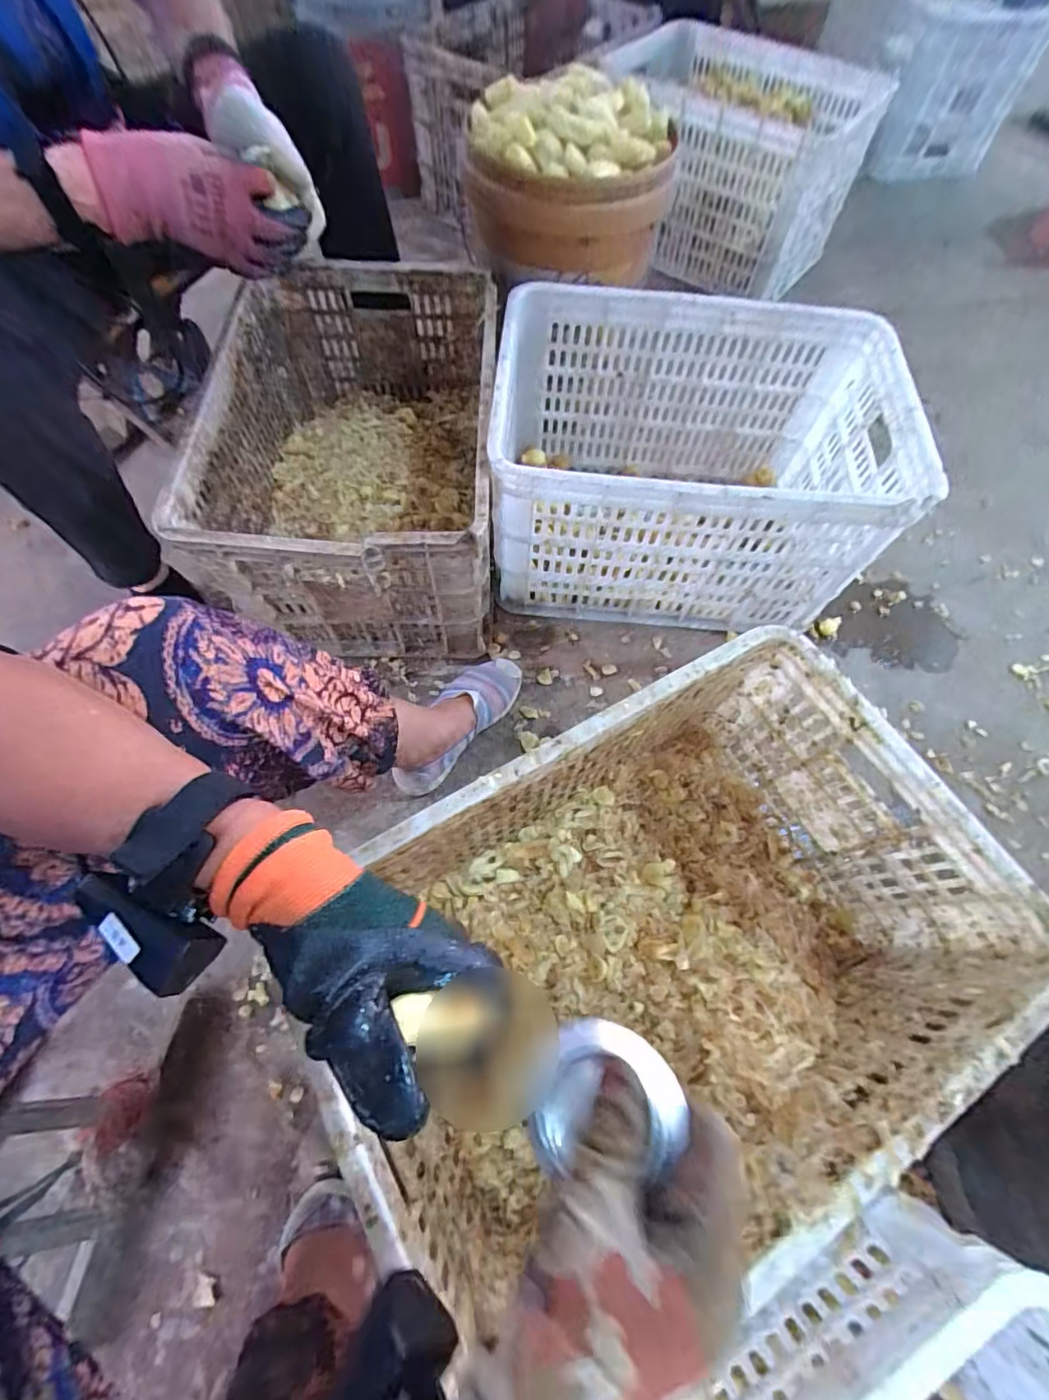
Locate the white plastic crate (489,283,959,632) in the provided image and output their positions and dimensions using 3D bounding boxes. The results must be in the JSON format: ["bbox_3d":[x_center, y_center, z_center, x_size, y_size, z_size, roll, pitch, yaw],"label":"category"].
[{"bbox_3d":[0.218,-0.337,0.785,0.528,0.295,0.365,5,65,-4],"label":"white plastic crate"}]

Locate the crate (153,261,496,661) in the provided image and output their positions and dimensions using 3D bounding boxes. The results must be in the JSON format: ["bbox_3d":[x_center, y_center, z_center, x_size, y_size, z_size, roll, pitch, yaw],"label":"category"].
[{"bbox_3d":[-0.220,-0.345,0.760,0.346,0.252,0.526,3,65,-5],"label":"crate"}]

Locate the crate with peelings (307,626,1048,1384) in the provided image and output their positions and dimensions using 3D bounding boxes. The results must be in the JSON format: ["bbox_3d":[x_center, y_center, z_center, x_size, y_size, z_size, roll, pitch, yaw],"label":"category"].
[{"bbox_3d":[0.112,0.219,0.491,0.512,0.254,0.358,-26,70,-17],"label":"crate with peelings"}]

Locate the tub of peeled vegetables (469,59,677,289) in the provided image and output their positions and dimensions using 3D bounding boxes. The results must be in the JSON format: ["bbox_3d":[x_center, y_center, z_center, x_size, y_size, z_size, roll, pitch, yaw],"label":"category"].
[{"bbox_3d":[0.068,-0.804,0.824,0.294,0.178,0.320,2,65,-5],"label":"tub of peeled vegetables"}]

